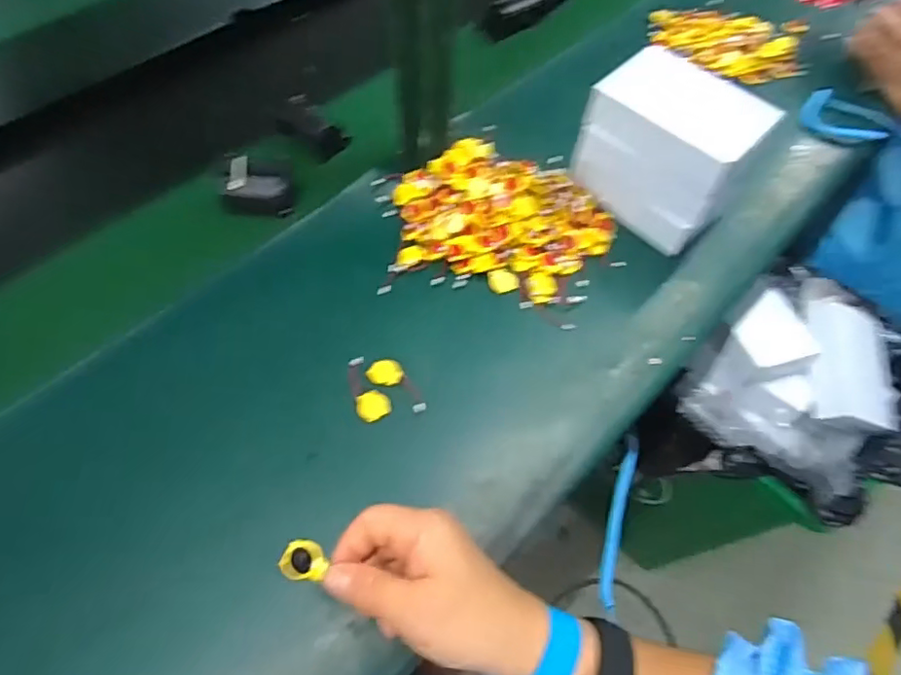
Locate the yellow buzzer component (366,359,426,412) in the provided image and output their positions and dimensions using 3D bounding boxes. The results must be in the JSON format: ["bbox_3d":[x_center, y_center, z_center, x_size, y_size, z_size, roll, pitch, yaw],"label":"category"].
[{"bbox_3d":[-0.041,0.038,0.482,0.058,0.005,0.026,32,63,17],"label":"yellow buzzer component"}]

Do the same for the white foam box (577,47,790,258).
[{"bbox_3d":[0.205,-0.175,0.553,0.139,0.125,0.094,39,65,20],"label":"white foam box"}]

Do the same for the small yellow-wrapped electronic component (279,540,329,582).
[{"bbox_3d":[-0.086,0.129,0.337,0.025,0.005,0.021,4,58,1],"label":"small yellow-wrapped electronic component"}]

